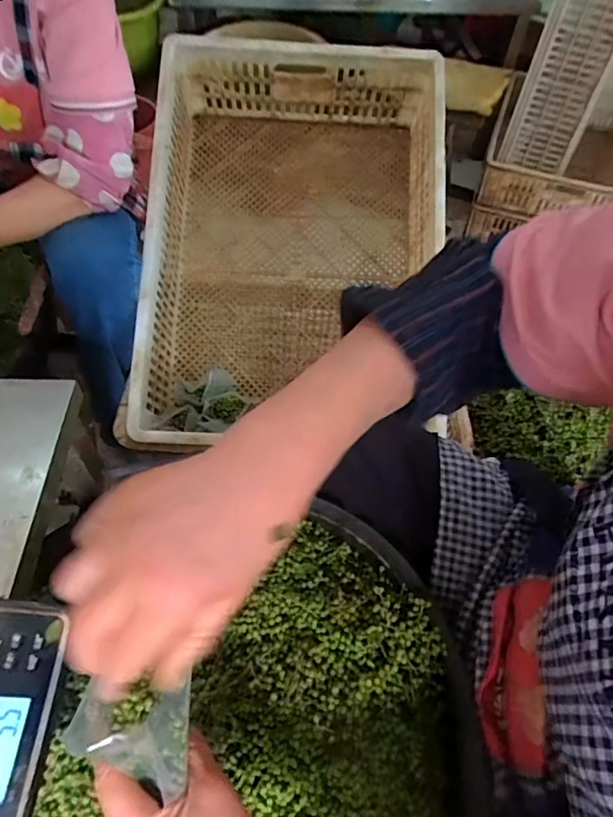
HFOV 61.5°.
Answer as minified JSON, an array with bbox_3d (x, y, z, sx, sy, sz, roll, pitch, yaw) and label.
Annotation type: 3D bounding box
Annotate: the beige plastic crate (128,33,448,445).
[{"bbox_3d":[-0.023,-0.250,0.837,0.426,0.184,0.619,3,83,-2],"label":"beige plastic crate"}]

